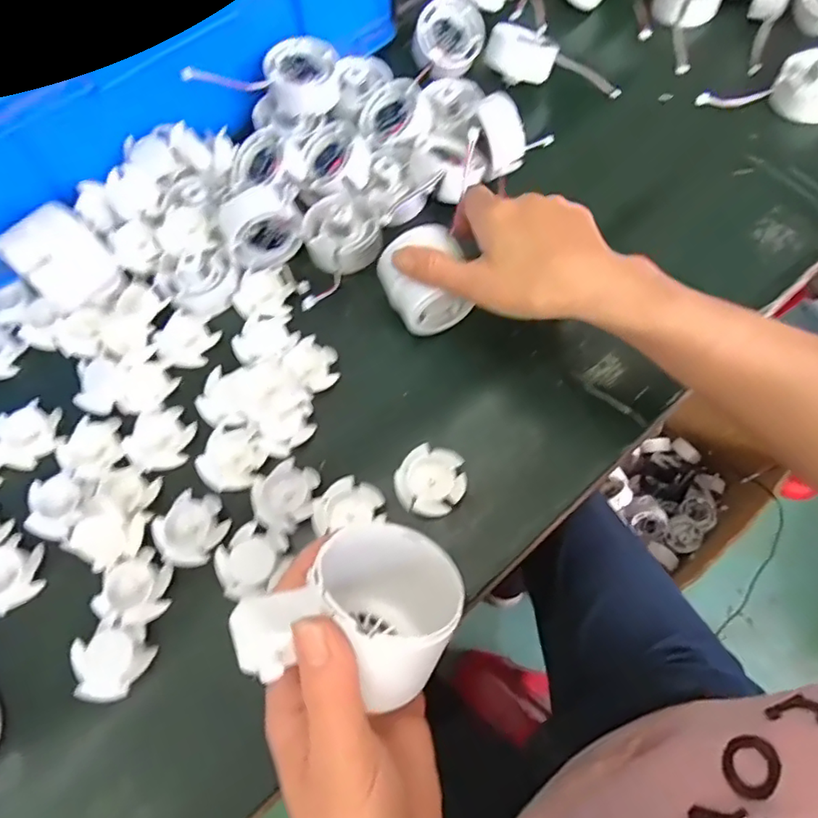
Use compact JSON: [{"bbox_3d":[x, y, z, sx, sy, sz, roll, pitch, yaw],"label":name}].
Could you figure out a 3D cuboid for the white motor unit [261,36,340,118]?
[{"bbox_3d":[-0.082,-0.256,0.423,0.052,0.031,0.041,-9,67,-2],"label":"white motor unit"}]

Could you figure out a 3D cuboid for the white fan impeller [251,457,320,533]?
[{"bbox_3d":[-0.075,0.052,0.329,0.037,0.015,0.041,10,68,5],"label":"white fan impeller"}]

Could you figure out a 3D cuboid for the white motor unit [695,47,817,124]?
[{"bbox_3d":[0.294,-0.257,0.430,0.111,0.030,0.048,5,67,3],"label":"white motor unit"}]

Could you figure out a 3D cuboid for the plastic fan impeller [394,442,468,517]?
[{"bbox_3d":[0.014,0.044,0.334,0.039,0.016,0.043,37,73,15],"label":"plastic fan impeller"}]

